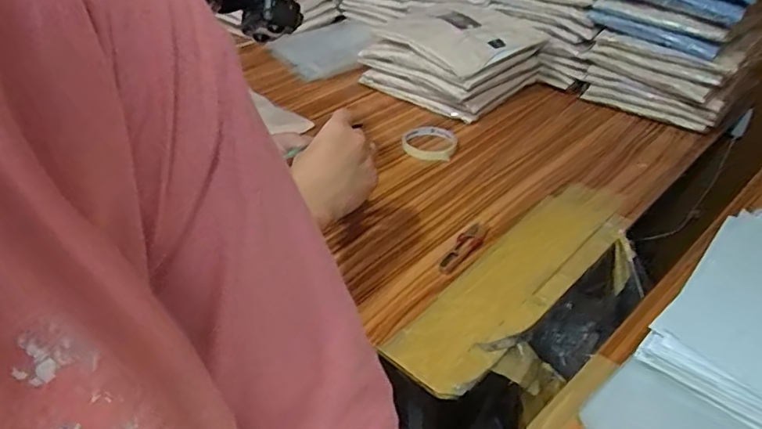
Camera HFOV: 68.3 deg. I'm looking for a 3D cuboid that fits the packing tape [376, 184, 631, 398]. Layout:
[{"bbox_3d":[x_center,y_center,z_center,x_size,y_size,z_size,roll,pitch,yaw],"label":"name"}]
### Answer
[{"bbox_3d":[0.162,0.063,0.642,0.105,0.011,0.393,26,43,34],"label":"packing tape"}]

